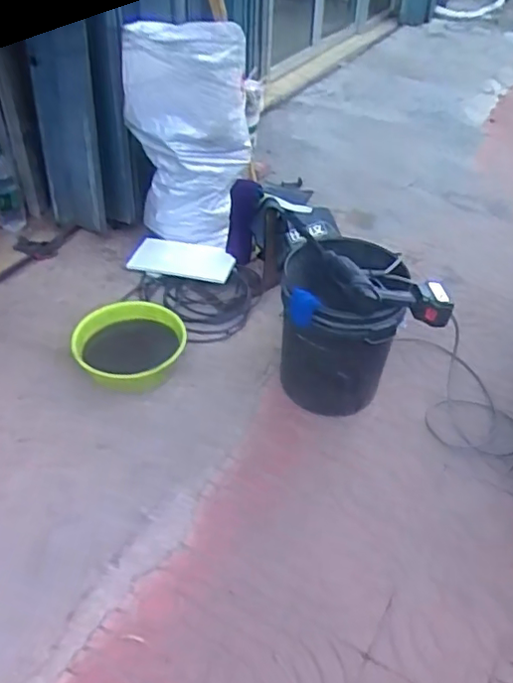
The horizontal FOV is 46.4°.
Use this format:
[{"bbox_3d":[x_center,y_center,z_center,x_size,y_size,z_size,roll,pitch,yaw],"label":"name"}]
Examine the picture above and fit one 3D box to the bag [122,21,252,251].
[{"bbox_3d":[-0.221,-0.598,1.838,0.345,0.685,0.196,25,46,25],"label":"bag"}]

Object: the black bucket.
[{"bbox_3d":[0.238,-0.064,1.719,0.330,0.449,0.372,10,42,10],"label":"black bucket"}]

